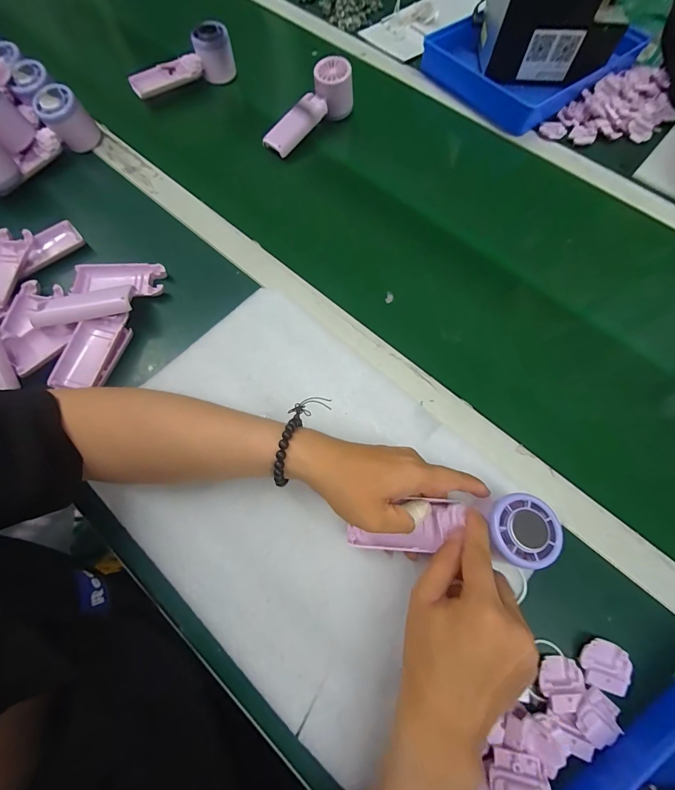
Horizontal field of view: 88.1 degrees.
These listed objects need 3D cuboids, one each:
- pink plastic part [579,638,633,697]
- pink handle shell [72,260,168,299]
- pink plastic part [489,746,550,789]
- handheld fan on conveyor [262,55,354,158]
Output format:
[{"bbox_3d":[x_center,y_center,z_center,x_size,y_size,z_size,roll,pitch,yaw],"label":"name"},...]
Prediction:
[{"bbox_3d":[0.222,0.224,0.288,0.037,0.007,0.035,1,69,-2],"label":"pink plastic part"},{"bbox_3d":[-0.261,-0.138,0.422,0.105,0.018,0.045,3,69,-1],"label":"pink handle shell"},{"bbox_3d":[0.128,0.275,0.245,0.037,0.008,0.034,-7,31,9],"label":"pink plastic part"},{"bbox_3d":[-0.042,-0.420,0.524,0.161,0.059,0.055,-45,75,-2],"label":"handheld fan on conveyor"}]

